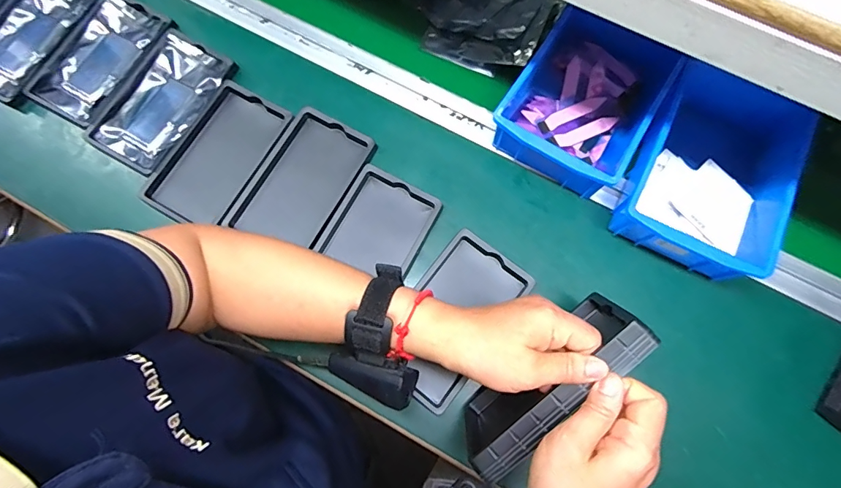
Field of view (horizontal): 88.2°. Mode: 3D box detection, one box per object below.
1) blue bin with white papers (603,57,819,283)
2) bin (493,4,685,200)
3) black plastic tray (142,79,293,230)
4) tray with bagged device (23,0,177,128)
[{"bbox_3d":[0.287,-0.072,0.439,0.146,0.064,0.190,29,78,7],"label":"blue bin with white papers"},{"bbox_3d":[0.174,-0.153,0.458,0.132,0.062,0.185,36,79,9],"label":"bin"},{"bbox_3d":[-0.216,-0.092,0.474,0.092,0.022,0.159,29,78,7],"label":"black plastic tray"},{"bbox_3d":[-0.369,-0.215,0.502,0.098,0.012,0.158,29,78,7],"label":"tray with bagged device"}]

